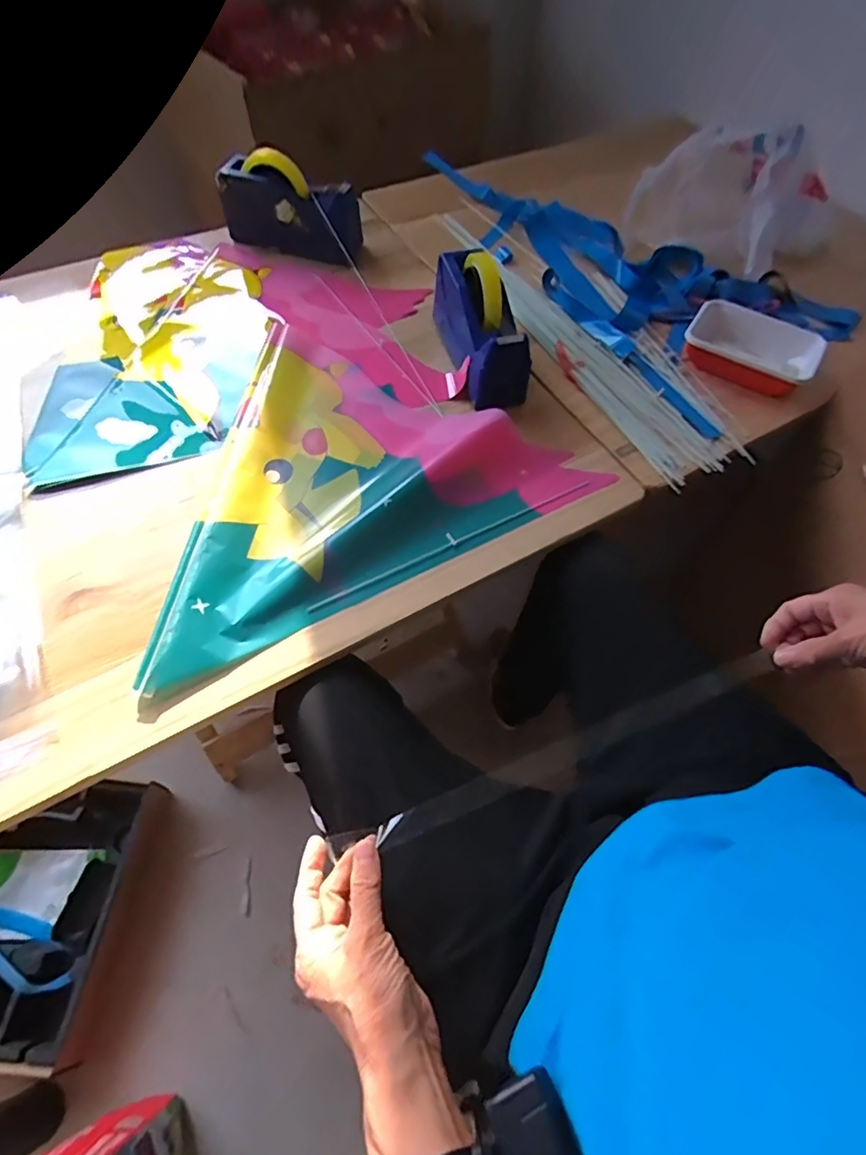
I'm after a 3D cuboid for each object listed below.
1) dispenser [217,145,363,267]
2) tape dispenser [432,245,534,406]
[{"bbox_3d":[-0.217,-0.574,0.853,0.208,0.112,0.095,21,60,10],"label":"dispenser"},{"bbox_3d":[0.061,-0.327,0.716,0.077,0.120,0.213,-18,74,-13],"label":"tape dispenser"}]

